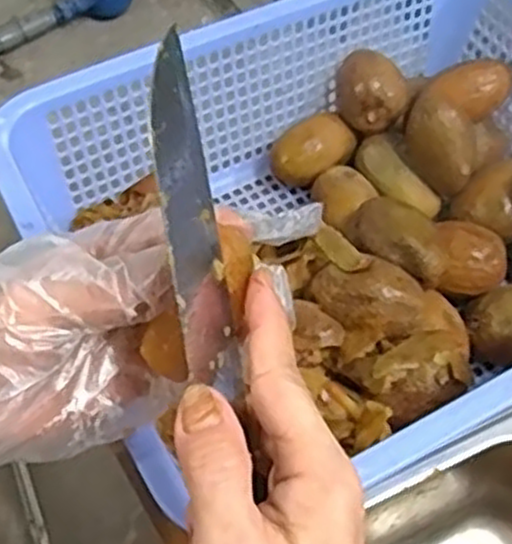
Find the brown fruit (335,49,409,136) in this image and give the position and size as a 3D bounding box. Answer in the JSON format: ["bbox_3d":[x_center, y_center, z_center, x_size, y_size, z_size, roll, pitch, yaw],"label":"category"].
[{"bbox_3d":[0.081,-0.125,0.547,0.049,0.039,0.045,1,57,-2],"label":"brown fruit"}]

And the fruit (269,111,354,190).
[{"bbox_3d":[0.040,-0.086,0.559,0.042,0.030,0.056,40,64,21],"label":"fruit"}]

